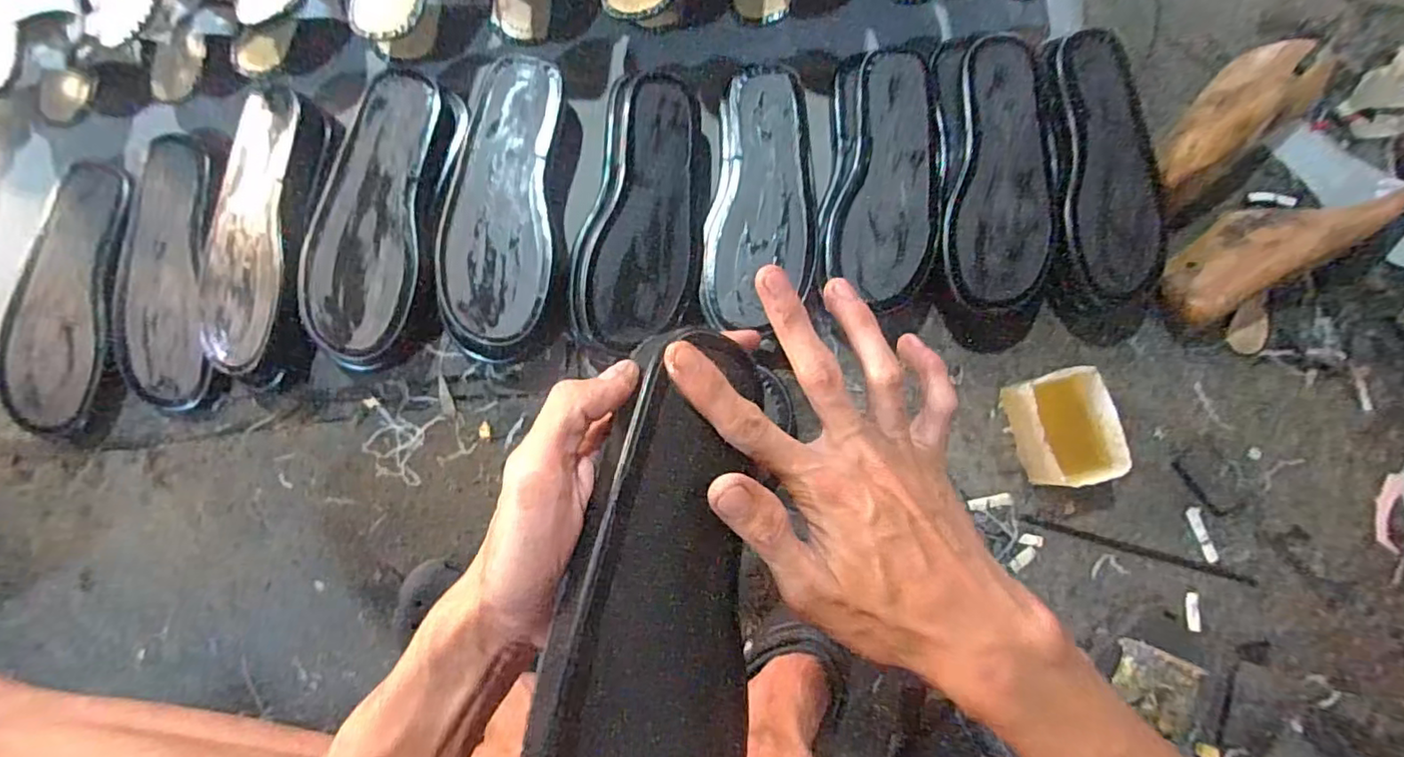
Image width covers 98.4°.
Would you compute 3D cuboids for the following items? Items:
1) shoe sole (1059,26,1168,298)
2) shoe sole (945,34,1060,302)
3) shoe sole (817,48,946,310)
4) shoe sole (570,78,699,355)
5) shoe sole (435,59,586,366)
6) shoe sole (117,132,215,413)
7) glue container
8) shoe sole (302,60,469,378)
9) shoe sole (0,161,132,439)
[{"bbox_3d":[0.370,-0.194,0.551,0.086,0.032,0.236,1,83,1],"label":"shoe sole"},{"bbox_3d":[0.271,-0.186,0.540,0.092,0.010,0.239,6,83,1],"label":"shoe sole"},{"bbox_3d":[0.167,-0.183,0.558,0.099,0.031,0.230,9,84,1],"label":"shoe sole"},{"bbox_3d":[-0.055,-0.145,0.528,0.095,0.023,0.239,8,83,2],"label":"shoe sole"},{"bbox_3d":[-0.169,-0.147,0.531,0.096,0.047,0.252,5,83,1],"label":"shoe sole"},{"bbox_3d":[-0.499,-0.106,0.569,0.090,0.033,0.263,-2,84,-1],"label":"shoe sole"},{"bbox_3d":[0.323,0.044,0.544,0.072,0.053,0.098,-15,84,-2],"label":"glue container"},{"bbox_3d":[-0.279,-0.140,0.522,0.095,0.024,0.252,13,84,-2],"label":"shoe sole"},{"bbox_3d":[-0.600,-0.078,0.575,0.092,0.022,0.256,6,84,0],"label":"shoe sole"}]

